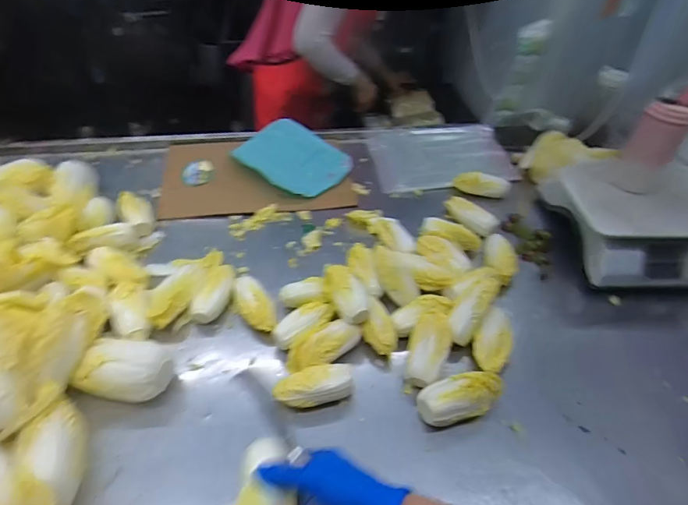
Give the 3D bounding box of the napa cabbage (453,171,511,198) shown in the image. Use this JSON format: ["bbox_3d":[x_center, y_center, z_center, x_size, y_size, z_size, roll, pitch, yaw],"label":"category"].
[{"bbox_3d":[0.303,-0.152,0.964,0.118,0.050,0.047,13,45,9],"label":"napa cabbage"}]

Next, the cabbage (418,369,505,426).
[{"bbox_3d":[0.162,0.200,0.604,0.117,0.058,0.059,-15,48,-19],"label":"cabbage"}]

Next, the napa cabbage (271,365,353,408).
[{"bbox_3d":[-0.039,0.190,0.617,0.102,0.042,0.054,1,45,-3],"label":"napa cabbage"}]

